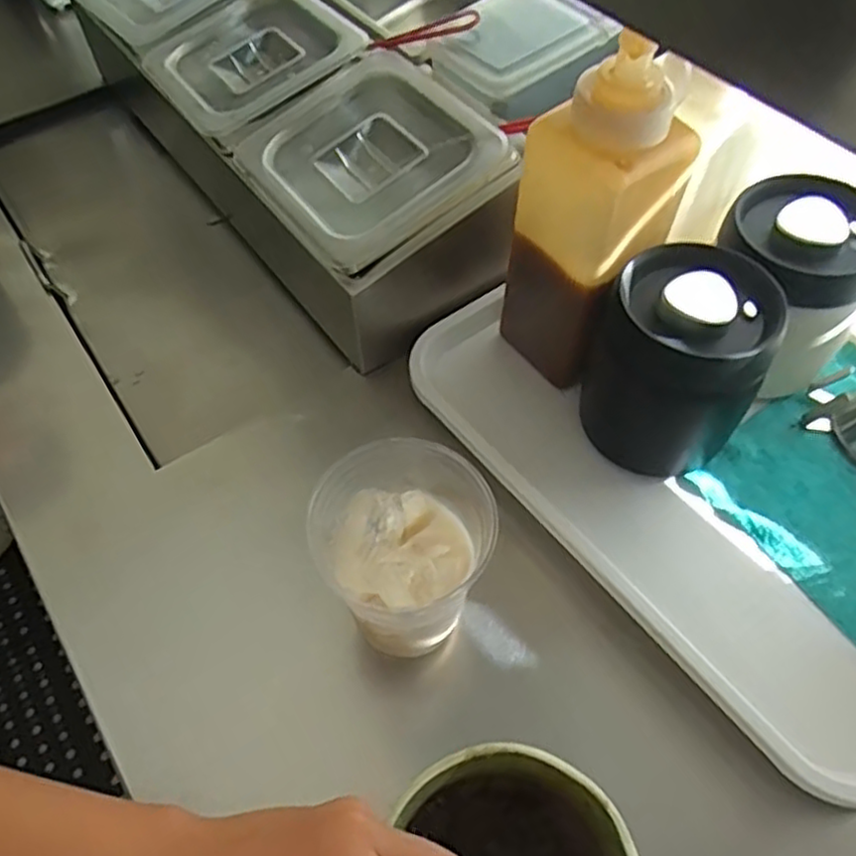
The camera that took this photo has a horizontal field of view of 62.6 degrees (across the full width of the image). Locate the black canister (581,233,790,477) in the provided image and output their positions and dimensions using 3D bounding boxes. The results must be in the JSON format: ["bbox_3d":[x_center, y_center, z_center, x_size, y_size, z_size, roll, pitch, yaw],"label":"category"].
[{"bbox_3d":[0.162,-0.045,0.470,0.098,0.132,0.093,0,55,0],"label":"black canister"}]

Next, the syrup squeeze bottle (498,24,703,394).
[{"bbox_3d":[0.110,-0.129,0.469,0.076,0.231,0.085,-32,61,-19],"label":"syrup squeeze bottle"}]

